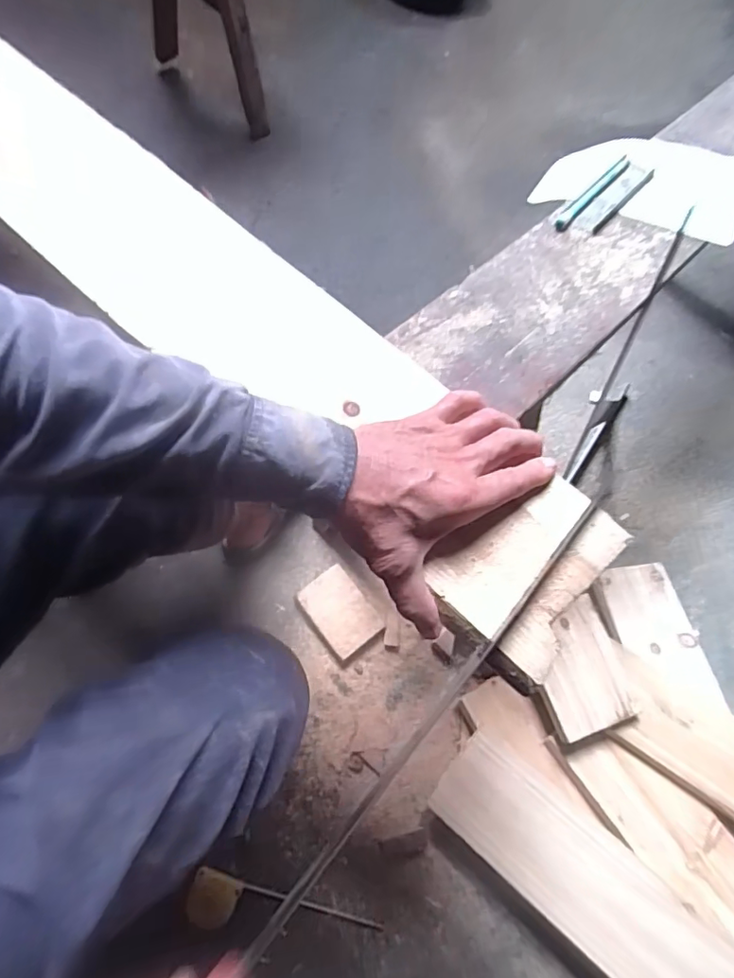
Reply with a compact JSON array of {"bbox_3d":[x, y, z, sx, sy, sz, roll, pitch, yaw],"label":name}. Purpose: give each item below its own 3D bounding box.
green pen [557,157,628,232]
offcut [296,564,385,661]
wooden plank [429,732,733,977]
[{"bbox_3d":[0.237,-0.309,0.571,0.016,0.008,0.150,38,66,10],"label":"green pen"},{"bbox_3d":[-0.041,0.183,0.816,0.083,0.029,0.118,-35,74,-21],"label":"offcut"},{"bbox_3d":[0.386,0.566,0.605,0.703,0.022,0.125,37,75,16],"label":"wooden plank"}]

